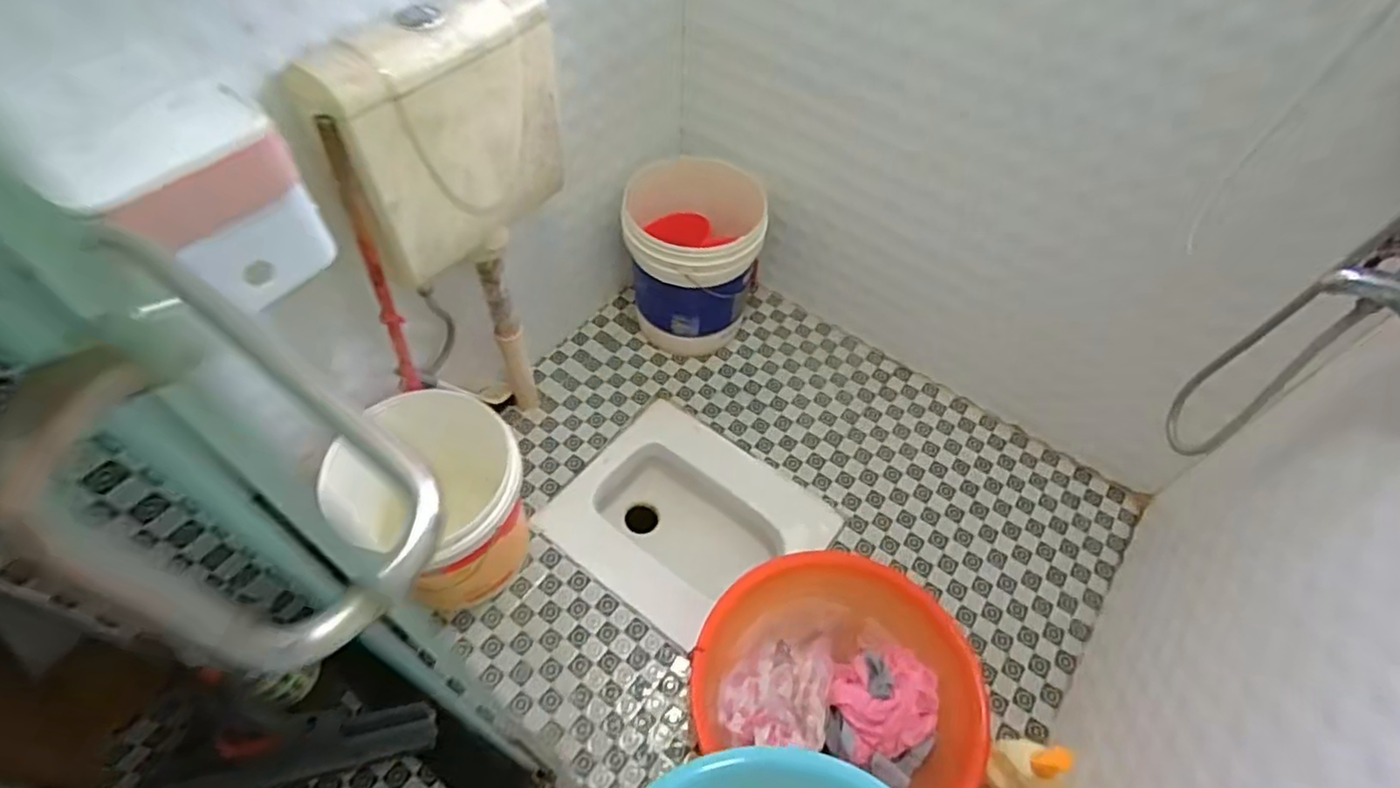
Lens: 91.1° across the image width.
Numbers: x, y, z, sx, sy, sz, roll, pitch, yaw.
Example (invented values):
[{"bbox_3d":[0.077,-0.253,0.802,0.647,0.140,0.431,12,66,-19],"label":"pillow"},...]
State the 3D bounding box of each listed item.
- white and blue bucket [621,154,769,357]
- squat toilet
[{"bbox_3d":[-0.016,-0.301,1.592,0.297,0.377,0.310,3,53,-1],"label":"white and blue bucket"},{"bbox_3d":[-0.029,0.332,1.527,0.504,0.247,0.417,34,59,18],"label":"squat toilet"}]

